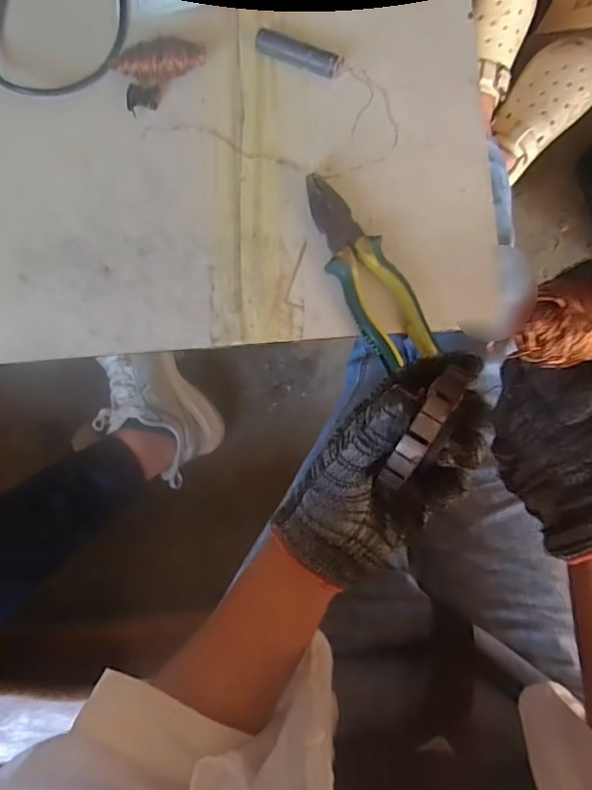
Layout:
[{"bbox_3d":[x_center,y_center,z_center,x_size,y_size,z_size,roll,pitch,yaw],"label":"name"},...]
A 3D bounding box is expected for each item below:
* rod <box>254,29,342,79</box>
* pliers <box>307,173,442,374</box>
[{"bbox_3d":[0.003,-0.296,0.472,0.079,0.021,0.014,24,86,4],"label":"rod"},{"bbox_3d":[0.056,-0.106,0.455,0.050,0.019,0.174,-27,84,-1],"label":"pliers"}]

